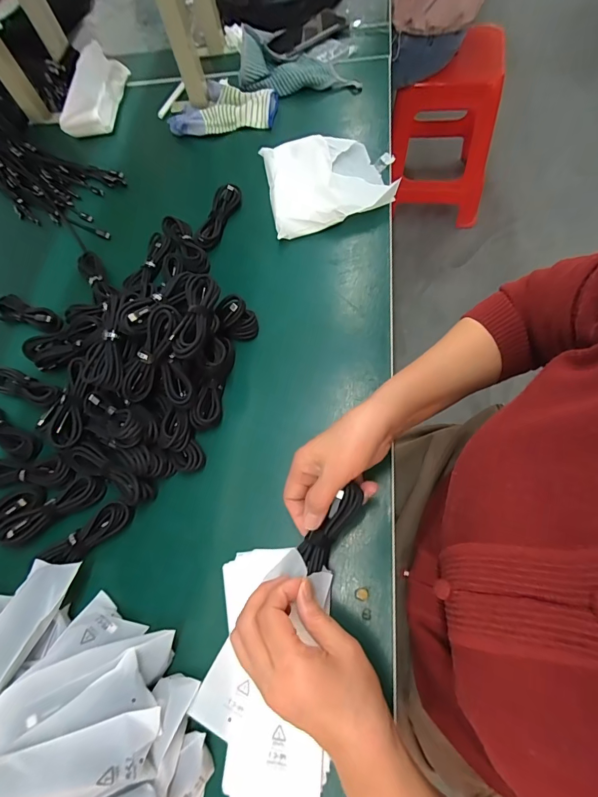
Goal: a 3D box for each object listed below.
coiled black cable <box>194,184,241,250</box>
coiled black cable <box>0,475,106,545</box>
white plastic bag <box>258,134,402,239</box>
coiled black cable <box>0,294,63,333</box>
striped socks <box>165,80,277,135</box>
[{"bbox_3d":[-0.118,-0.264,0.540,0.030,0.021,0.114,15,70,14],"label":"coiled black cable"},{"bbox_3d":[-0.266,0.121,0.405,0.109,0.020,0.029,-34,66,-7],"label":"coiled black cable"},{"bbox_3d":[0.046,-0.318,0.545,0.181,0.044,0.176,-12,66,3],"label":"white plastic bag"},{"bbox_3d":[-0.380,-0.120,0.523,0.112,0.026,0.034,15,70,14],"label":"coiled black cable"},{"bbox_3d":[-0.132,-0.490,0.639,0.186,0.036,0.095,4,67,10],"label":"striped socks"}]

